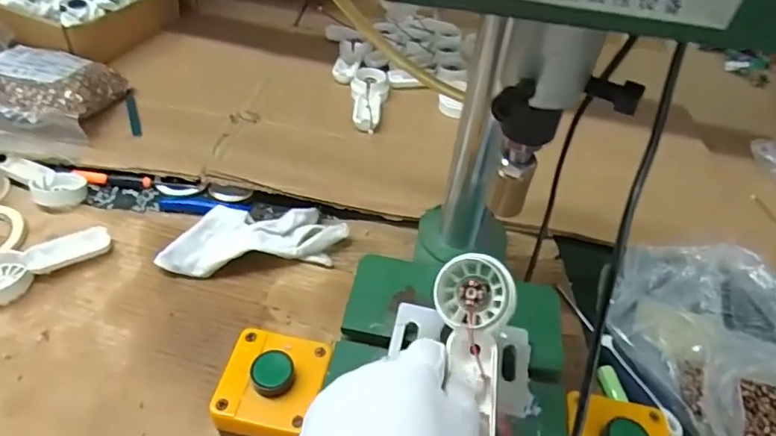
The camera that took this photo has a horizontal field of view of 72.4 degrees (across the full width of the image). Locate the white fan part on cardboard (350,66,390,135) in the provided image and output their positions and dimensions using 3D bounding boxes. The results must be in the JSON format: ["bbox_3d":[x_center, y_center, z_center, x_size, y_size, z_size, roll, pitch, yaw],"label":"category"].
[{"bbox_3d":[-0.024,-0.145,0.661,0.047,0.024,0.118,4,47,-1],"label":"white fan part on cardboard"}]

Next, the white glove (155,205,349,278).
[{"bbox_3d":[-0.123,0.017,0.493,0.163,0.034,0.056,-6,48,-9],"label":"white glove"}]

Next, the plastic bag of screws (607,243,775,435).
[{"bbox_3d":[0.279,0.100,0.426,0.144,0.066,0.206,-17,51,-19],"label":"plastic bag of screws"}]

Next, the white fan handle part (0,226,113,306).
[{"bbox_3d":[-0.311,0.036,0.476,0.113,0.019,0.049,-28,55,-26],"label":"white fan handle part"}]

